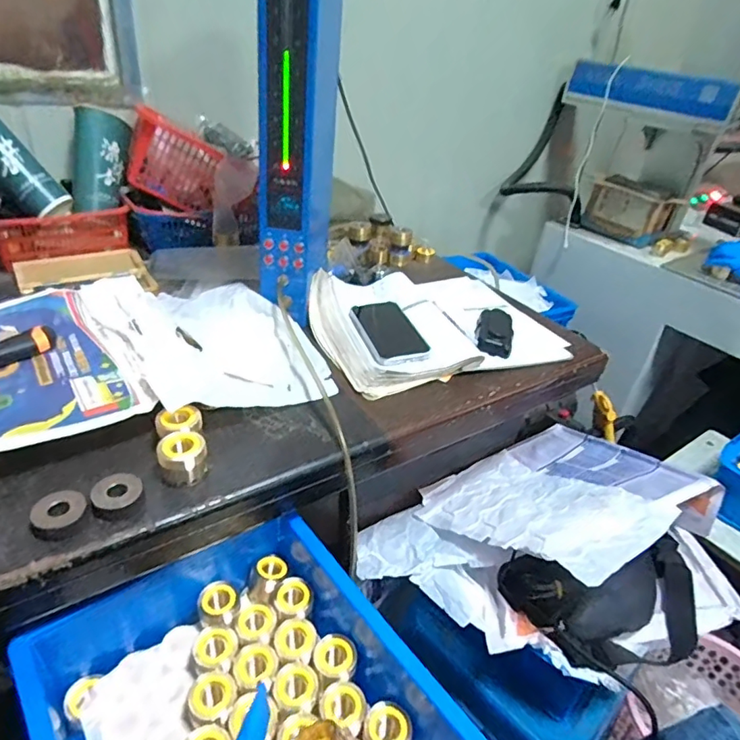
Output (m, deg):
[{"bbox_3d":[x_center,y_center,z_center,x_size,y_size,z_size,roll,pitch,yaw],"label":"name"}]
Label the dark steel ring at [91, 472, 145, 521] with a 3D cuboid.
[{"bbox_3d":[-0.215,0.108,0.443,0.040,0.021,0.033,-20,42,-34],"label":"dark steel ring"}]

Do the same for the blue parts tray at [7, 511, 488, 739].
[{"bbox_3d":[-0.098,0.299,0.423,0.261,0.108,0.356,-22,43,-36],"label":"blue parts tray"}]

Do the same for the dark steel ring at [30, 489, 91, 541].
[{"bbox_3d":[-0.254,0.120,0.423,0.041,0.019,0.039,5,34,-3],"label":"dark steel ring"}]

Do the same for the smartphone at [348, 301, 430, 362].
[{"bbox_3d":[0.025,-0.056,0.723,0.076,0.014,0.140,-6,36,-18],"label":"smartphone"}]

